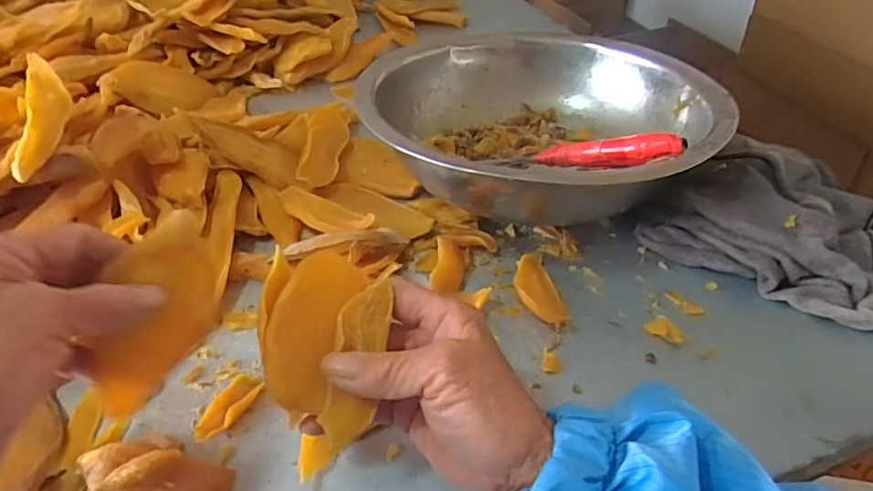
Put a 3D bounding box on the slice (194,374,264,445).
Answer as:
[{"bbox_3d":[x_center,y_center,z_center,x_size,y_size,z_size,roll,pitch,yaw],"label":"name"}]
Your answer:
[{"bbox_3d":[-0.125,0.098,0.337,0.017,0.010,0.046,20,47,21],"label":"slice"}]

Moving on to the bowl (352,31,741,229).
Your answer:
[{"bbox_3d":[0.090,-0.104,0.488,0.271,0.088,0.271,-1,43,1],"label":"bowl"}]

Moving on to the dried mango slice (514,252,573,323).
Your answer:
[{"bbox_3d":[0.071,0.030,0.398,0.032,0.016,0.070,-10,44,-9],"label":"dried mango slice"}]

